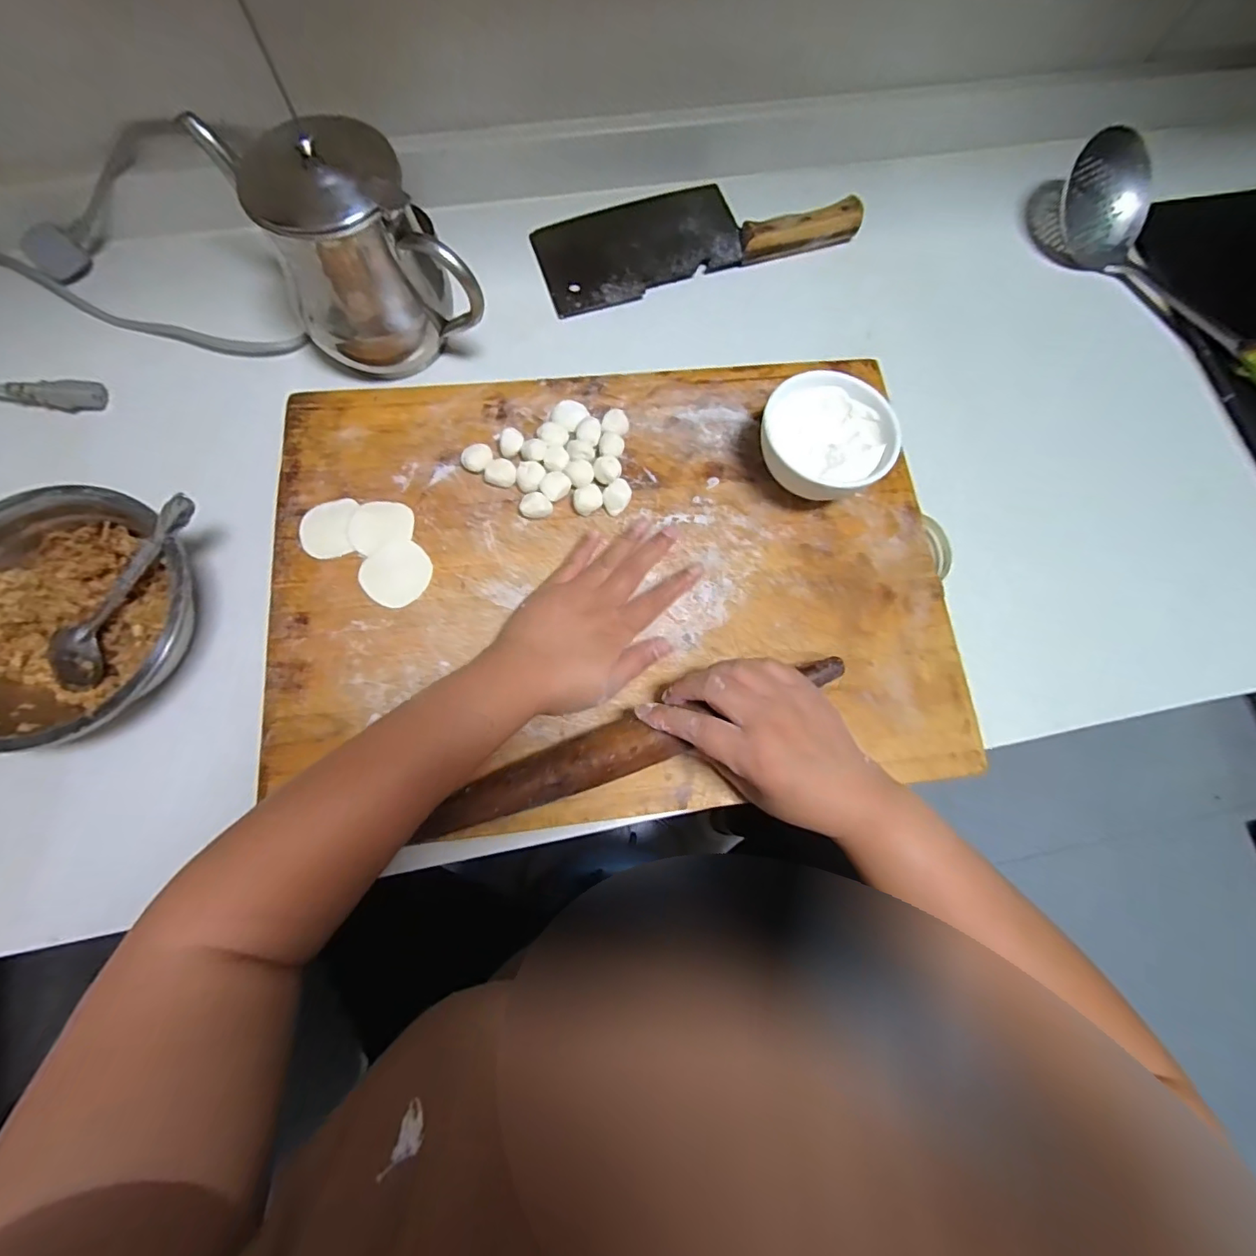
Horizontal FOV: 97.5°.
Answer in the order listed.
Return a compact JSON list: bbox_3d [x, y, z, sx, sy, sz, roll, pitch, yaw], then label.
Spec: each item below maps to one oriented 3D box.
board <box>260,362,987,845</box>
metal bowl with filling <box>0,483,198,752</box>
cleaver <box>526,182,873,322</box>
[{"bbox_3d":[-0.010,-0.043,0.411,0.487,0.035,0.351,-5,75,-2],"label":"board"},{"bbox_3d":[-0.374,-0.004,0.378,0.168,0.064,0.166,1,74,-2],"label":"metal bowl with filling"},{"bbox_3d":[0.061,-0.387,0.528,0.297,0.022,0.118,-19,76,-8],"label":"cleaver"}]

